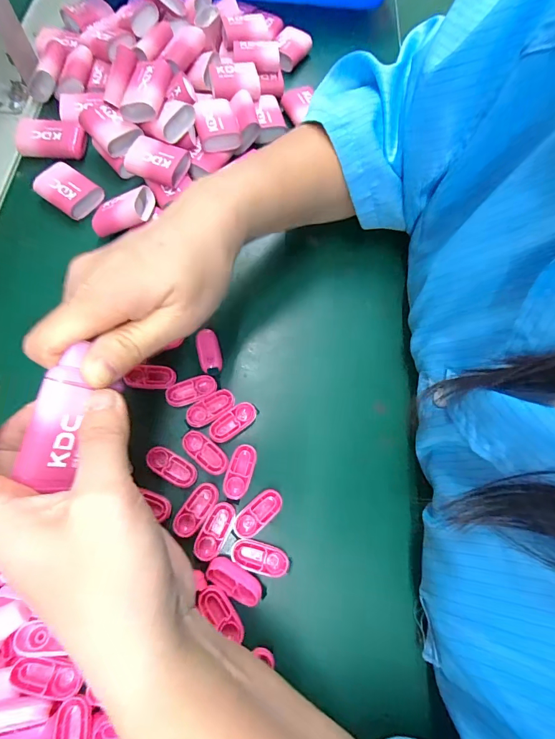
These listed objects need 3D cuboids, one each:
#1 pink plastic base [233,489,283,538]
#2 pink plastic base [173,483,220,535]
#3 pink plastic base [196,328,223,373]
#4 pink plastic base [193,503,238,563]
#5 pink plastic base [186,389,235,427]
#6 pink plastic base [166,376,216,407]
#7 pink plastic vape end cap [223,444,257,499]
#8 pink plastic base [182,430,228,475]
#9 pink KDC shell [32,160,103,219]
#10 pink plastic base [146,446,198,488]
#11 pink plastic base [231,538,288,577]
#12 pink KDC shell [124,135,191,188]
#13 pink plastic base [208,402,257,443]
[{"bbox_3d":[-0.012,0.090,0.227,0.034,0.005,0.015,-41,77,-16],"label":"pink plastic base"},{"bbox_3d":[-0.050,0.085,0.222,0.015,0.004,0.033,31,71,8],"label":"pink plastic base"},{"bbox_3d":[-0.049,-0.014,0.258,0.016,0.004,0.031,-12,71,-7],"label":"pink plastic base"},{"bbox_3d":[-0.037,0.098,0.222,0.015,0.006,0.033,26,71,6],"label":"pink plastic base"},{"bbox_3d":[-0.045,0.026,0.246,0.034,0.004,0.016,-32,74,-13],"label":"pink plastic base"},{"bbox_3d":[-0.059,0.014,0.248,0.033,0.004,0.017,-19,72,-9],"label":"pink plastic base"},{"bbox_3d":[-0.024,0.065,0.232,0.016,0.004,0.033,15,70,3],"label":"pink plastic vape end cap"},{"bbox_3d":[-0.047,0.053,0.236,0.033,0.004,0.015,38,73,10],"label":"pink plastic base"},{"bbox_3d":[-0.168,-0.144,0.295,0.045,0.015,0.033,34,72,9],"label":"pink KDC shell"},{"bbox_3d":[-0.067,0.061,0.230,0.035,0.004,0.016,30,71,8],"label":"pink plastic base"},{"bbox_3d":[-0.011,0.113,0.219,0.034,0.004,0.016,15,70,3],"label":"pink plastic base"},{"bbox_3d":[-0.096,-0.167,0.290,0.043,0.012,0.030,15,70,3],"label":"pink KDC shell"},{"bbox_3d":[-0.030,0.035,0.244,0.035,0.005,0.015,-38,76,-15],"label":"pink plastic base"}]

